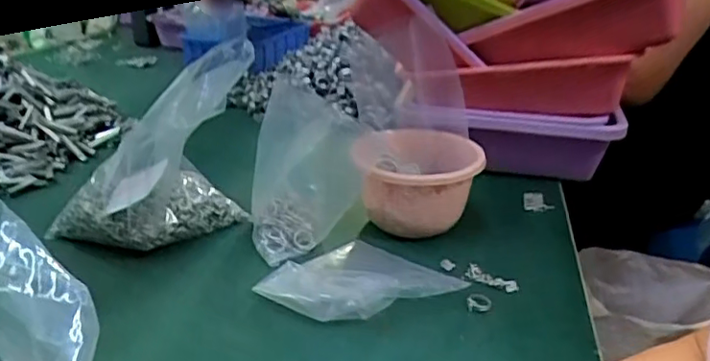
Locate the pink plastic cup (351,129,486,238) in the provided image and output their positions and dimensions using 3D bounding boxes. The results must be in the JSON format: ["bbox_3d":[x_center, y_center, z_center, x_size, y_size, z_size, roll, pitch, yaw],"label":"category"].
[{"bbox_3d":[0.073,0.001,0.647,0.122,0.105,0.137,7,24,15],"label":"pink plastic cup"}]

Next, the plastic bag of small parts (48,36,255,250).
[{"bbox_3d":[-0.206,-0.023,0.613,0.201,0.182,0.135,10,25,21],"label":"plastic bag of small parts"}]

